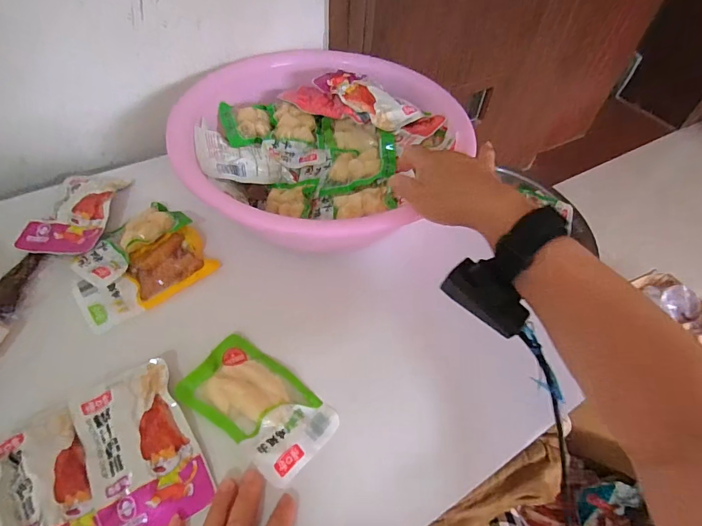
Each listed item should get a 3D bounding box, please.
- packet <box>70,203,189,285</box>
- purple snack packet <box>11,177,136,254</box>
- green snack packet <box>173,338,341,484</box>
[{"bbox_3d":[-0.247,-0.030,0.458,0.056,0.022,0.118,31,57,18],"label":"packet"},{"bbox_3d":[-0.319,-0.064,0.481,0.079,0.015,0.130,6,53,1],"label":"purple snack packet"},{"bbox_3d":[-0.083,0.124,0.369,0.133,0.013,0.078,32,57,19],"label":"green snack packet"}]

